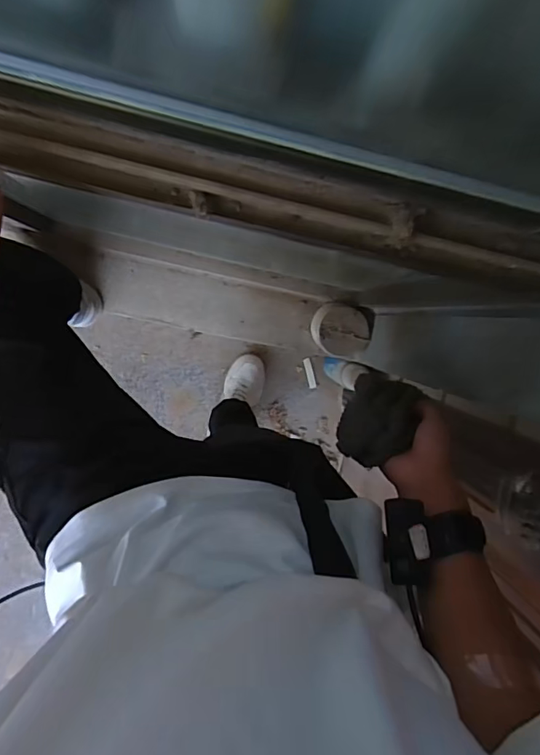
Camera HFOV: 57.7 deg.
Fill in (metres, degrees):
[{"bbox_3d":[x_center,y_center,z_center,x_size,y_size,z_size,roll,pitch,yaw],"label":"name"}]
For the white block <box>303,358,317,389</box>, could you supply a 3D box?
[{"bbox_3d":[0.112,-0.011,1.373,0.021,0.006,0.088,-14,99,-4],"label":"white block"}]

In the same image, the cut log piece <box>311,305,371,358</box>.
[{"bbox_3d":[0.145,-0.096,1.006,0.108,0.082,0.103,-1,98,-6],"label":"cut log piece"}]

